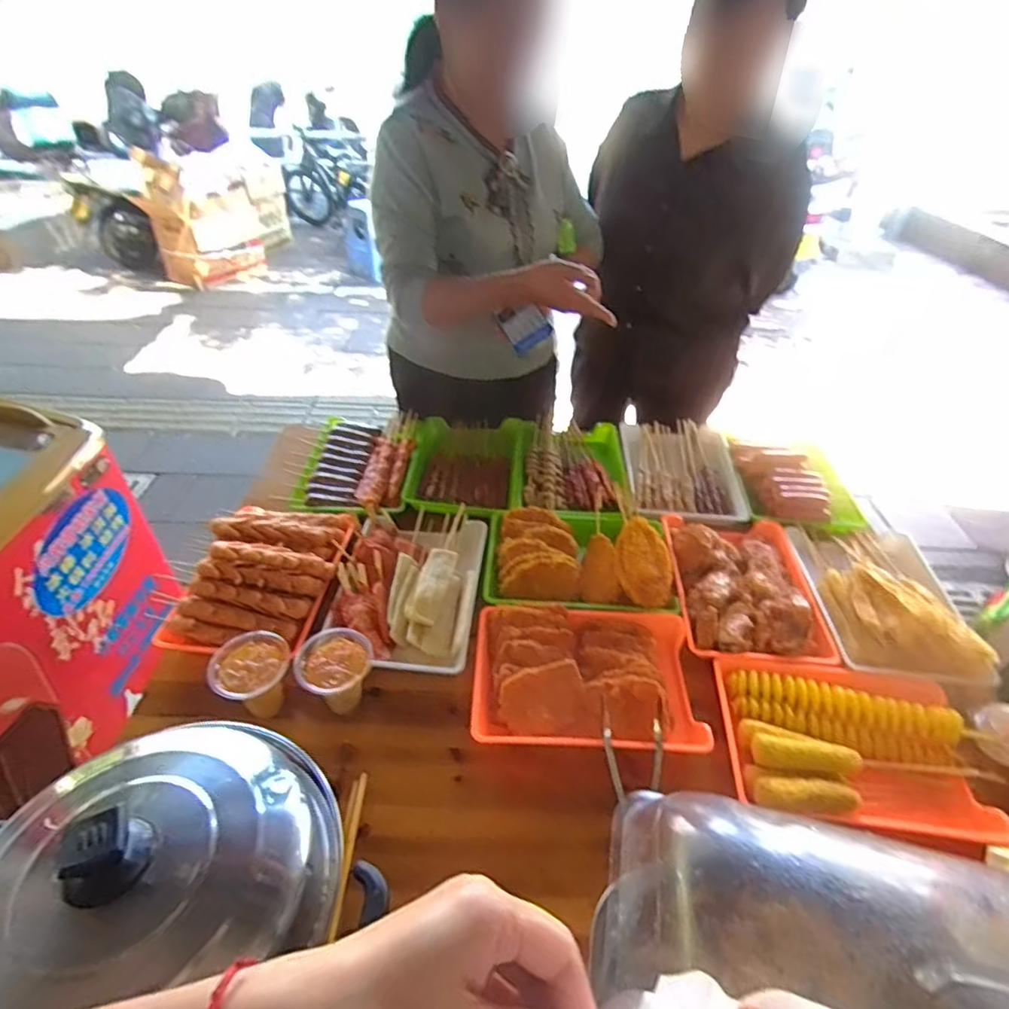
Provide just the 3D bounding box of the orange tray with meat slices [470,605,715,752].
[{"bbox_3d":[0.110,0.228,0.801,0.294,0.045,0.213,2,40,1],"label":"orange tray with meat slices"}]

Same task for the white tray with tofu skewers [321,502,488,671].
[{"bbox_3d":[-0.146,0.125,0.905,0.213,0.045,0.320,4,40,3],"label":"white tray with tofu skewers"}]

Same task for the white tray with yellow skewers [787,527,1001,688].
[{"bbox_3d":[0.583,0.117,0.878,0.194,0.066,0.306,4,40,3],"label":"white tray with yellow skewers"}]

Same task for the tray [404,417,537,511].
[{"bbox_3d":[-0.070,-0.081,1.166,0.234,0.046,0.306,6,40,6],"label":"tray"}]

